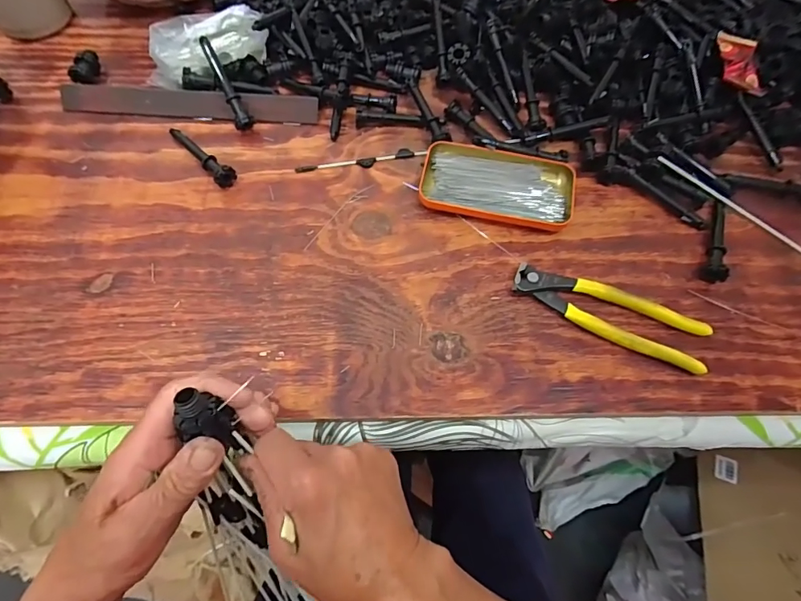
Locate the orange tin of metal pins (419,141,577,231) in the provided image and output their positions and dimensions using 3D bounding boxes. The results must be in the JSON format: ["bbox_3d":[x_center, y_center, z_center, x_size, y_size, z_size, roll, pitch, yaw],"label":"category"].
[{"bbox_3d":[0.093,-0.112,0.436,0.142,0.014,0.076,11,65,3],"label":"orange tin of metal pins"}]

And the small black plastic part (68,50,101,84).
[{"bbox_3d":[-0.334,-0.248,0.483,0.017,0.017,0.041,12,65,4],"label":"small black plastic part"}]

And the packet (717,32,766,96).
[{"bbox_3d":[0.356,-0.250,0.474,0.036,0.011,0.076,3,64,-1],"label":"packet"}]

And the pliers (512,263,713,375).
[{"bbox_3d":[0.175,0.010,0.382,0.162,0.019,0.043,23,66,9],"label":"pliers"}]

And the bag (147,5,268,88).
[{"bbox_3d":[-0.206,-0.268,0.484,0.129,0.040,0.074,-9,65,-6],"label":"bag"}]

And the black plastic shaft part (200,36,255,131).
[{"bbox_3d":[-0.175,-0.218,0.456,0.017,0.015,0.093,-26,95,-12],"label":"black plastic shaft part"}]

